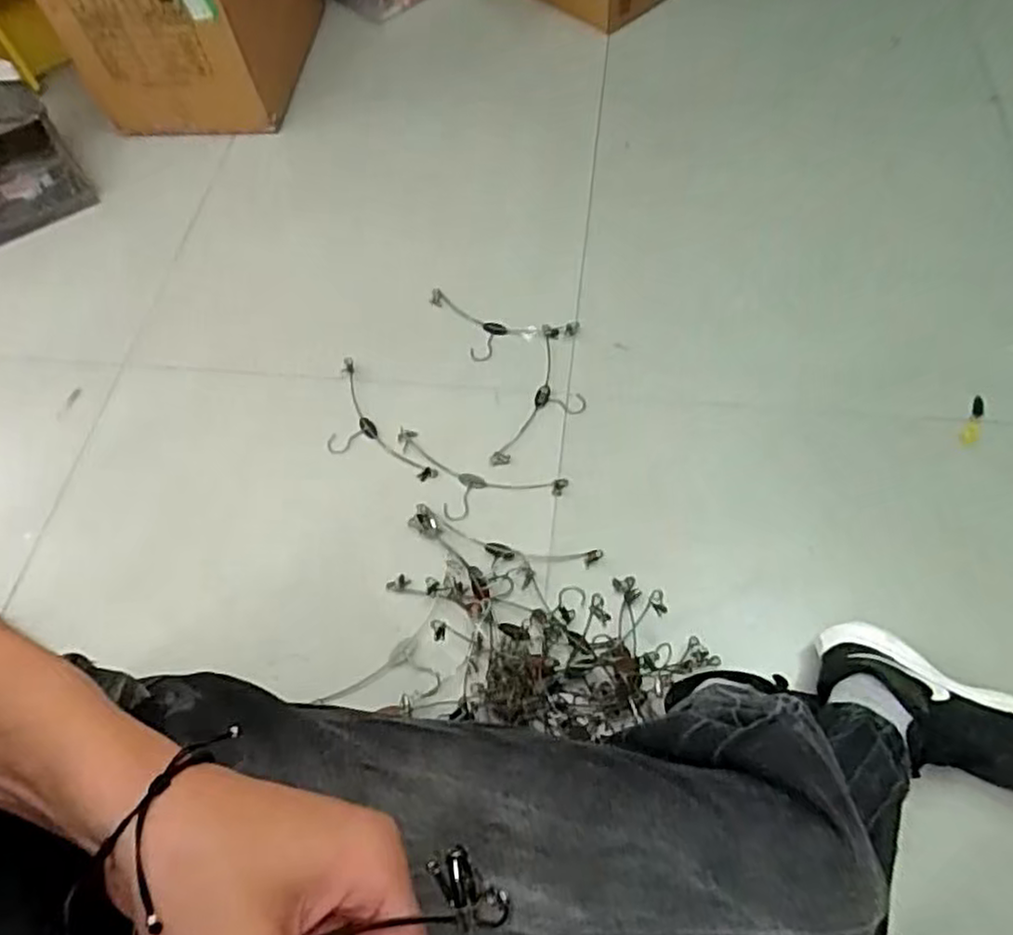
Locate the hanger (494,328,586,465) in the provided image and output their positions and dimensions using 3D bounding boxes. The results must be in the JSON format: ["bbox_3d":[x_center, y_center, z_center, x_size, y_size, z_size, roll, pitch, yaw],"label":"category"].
[{"bbox_3d":[0.070,-0.112,1.147,0.105,0.024,0.272,15,63,13],"label":"hanger"}]

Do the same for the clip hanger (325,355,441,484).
[{"bbox_3d":[-0.231,-0.060,1.135,0.112,0.016,0.272,-33,63,-13],"label":"clip hanger"}]

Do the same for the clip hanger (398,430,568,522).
[{"bbox_3d":[-0.057,0.028,1.082,0.274,0.019,0.116,18,64,15],"label":"clip hanger"}]

